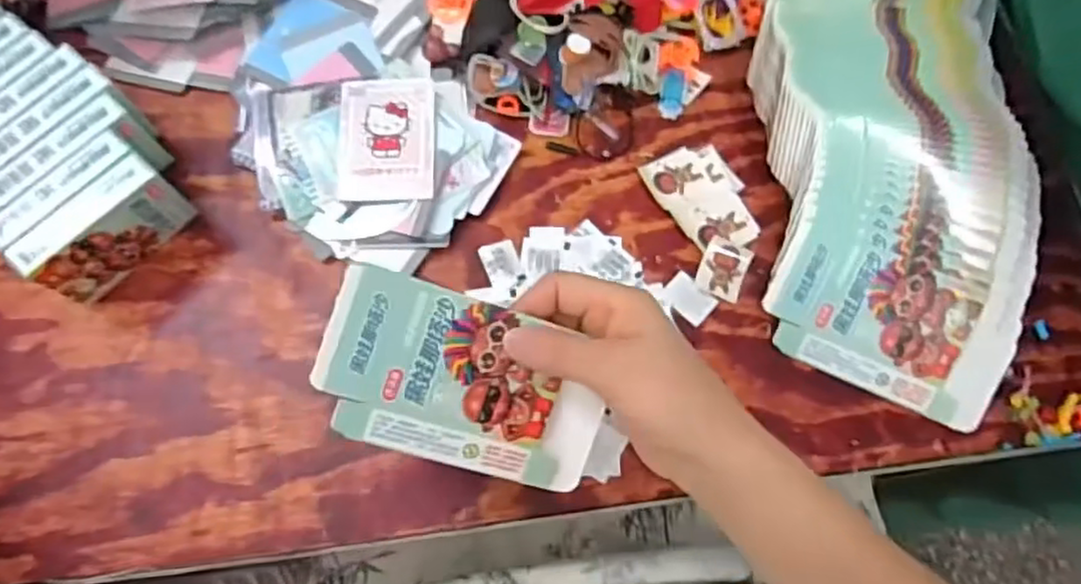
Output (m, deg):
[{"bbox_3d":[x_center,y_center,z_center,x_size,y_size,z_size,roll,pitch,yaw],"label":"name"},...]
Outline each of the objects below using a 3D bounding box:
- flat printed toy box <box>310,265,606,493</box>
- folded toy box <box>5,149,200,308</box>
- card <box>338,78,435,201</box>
[{"bbox_3d":[-0.035,0.046,0.352,0.145,0.004,0.082,19,95,-17],"label":"flat printed toy box"},{"bbox_3d":[-0.266,-0.036,0.437,0.022,0.070,0.088,41,76,11],"label":"folded toy box"},{"bbox_3d":[-0.103,-0.105,0.476,0.062,0.005,0.090,-1,76,-3],"label":"card"}]

